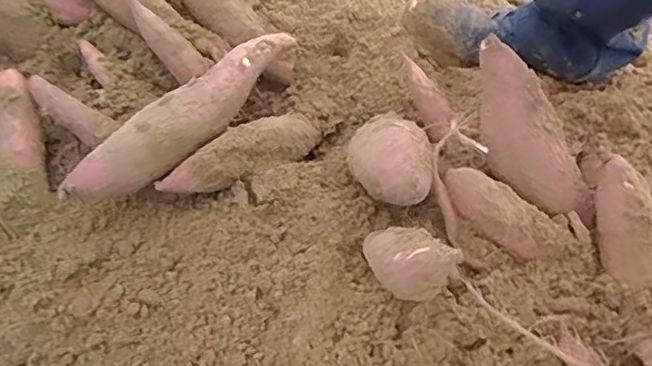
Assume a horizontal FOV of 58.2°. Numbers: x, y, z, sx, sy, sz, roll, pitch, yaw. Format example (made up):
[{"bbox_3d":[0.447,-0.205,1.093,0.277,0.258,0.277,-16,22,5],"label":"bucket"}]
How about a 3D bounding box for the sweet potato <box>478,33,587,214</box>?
[{"bbox_3d":[0.194,-0.051,0.582,0.071,0.053,0.189,-23,89,-22],"label":"sweet potato"}]

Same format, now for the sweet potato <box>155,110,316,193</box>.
[{"bbox_3d":[-0.087,-0.033,0.644,0.191,0.057,0.066,-32,58,-27],"label":"sweet potato"}]

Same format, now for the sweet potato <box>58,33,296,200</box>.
[{"bbox_3d":[-0.145,-0.079,0.638,0.062,0.062,0.300,37,56,25],"label":"sweet potato"}]

